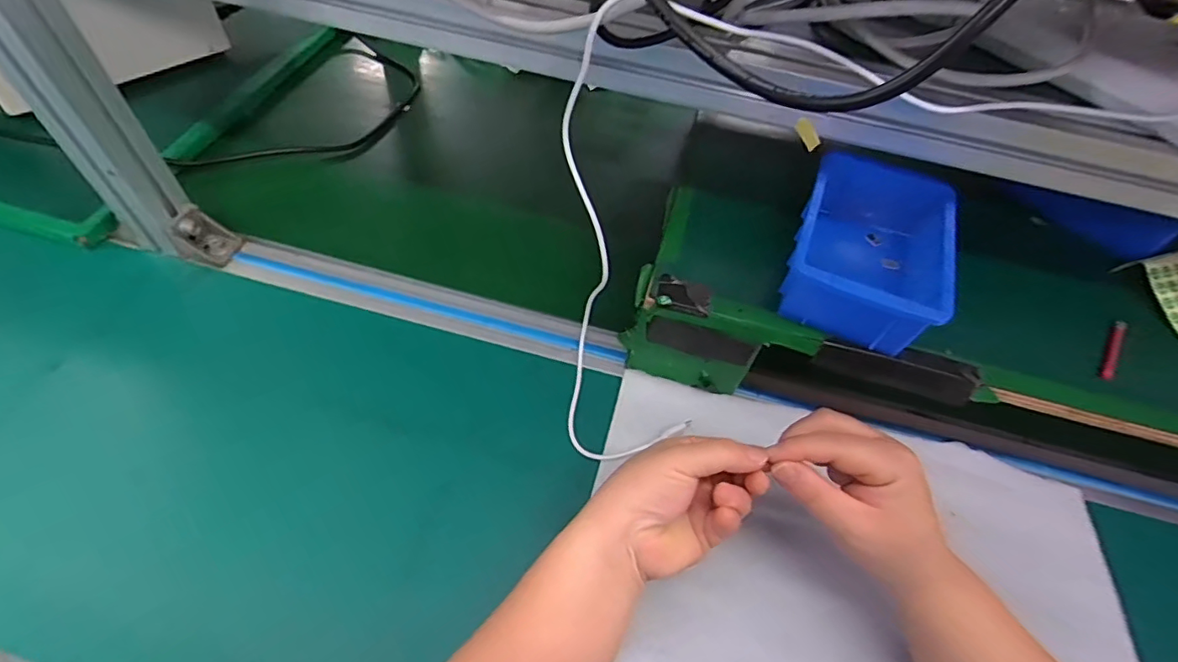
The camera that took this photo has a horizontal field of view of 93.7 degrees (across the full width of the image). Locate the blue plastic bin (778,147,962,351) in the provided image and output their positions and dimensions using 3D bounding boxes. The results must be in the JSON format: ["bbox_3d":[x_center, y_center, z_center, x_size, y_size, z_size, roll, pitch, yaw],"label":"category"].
[{"bbox_3d":[0.198,-0.057,0.399,0.094,0.058,0.147,21,55,9],"label":"blue plastic bin"}]

